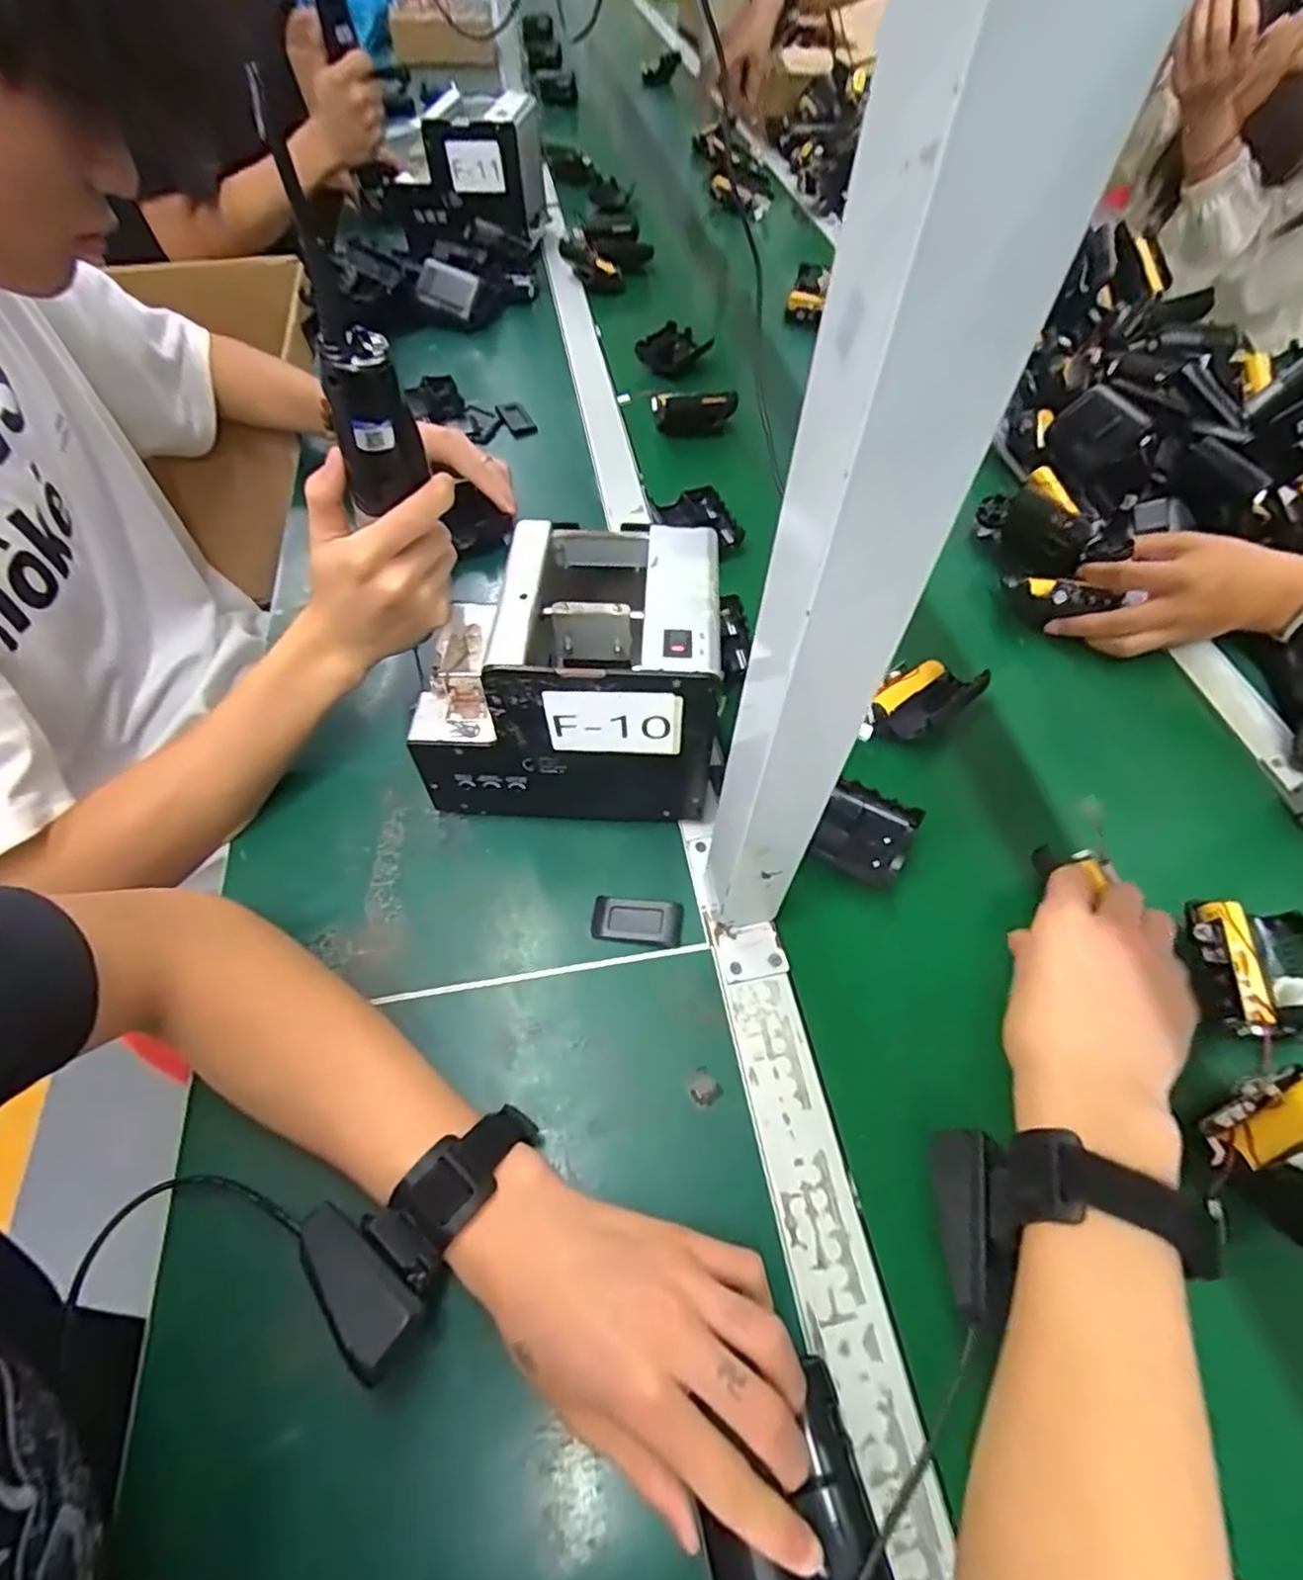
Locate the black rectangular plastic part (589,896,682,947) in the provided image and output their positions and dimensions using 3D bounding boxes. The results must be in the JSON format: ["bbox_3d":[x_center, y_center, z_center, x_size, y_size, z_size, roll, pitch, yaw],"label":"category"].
[{"bbox_3d":[-0.009,0.083,0.434,0.057,0.007,0.028,6,56,3],"label":"black rectangular plastic part"}]

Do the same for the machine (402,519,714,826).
[{"bbox_3d":[-0.052,-0.070,0.447,0.175,0.151,0.122,2,56,0],"label":"machine"}]

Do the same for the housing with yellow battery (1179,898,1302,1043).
[{"bbox_3d":[0.361,0.106,0.409,0.069,0.025,0.077,8,56,4],"label":"housing with yellow battery"}]

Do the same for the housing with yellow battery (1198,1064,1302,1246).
[{"bbox_3d":[0.338,0.183,0.352,0.082,0.033,0.065,-21,59,-14],"label":"housing with yellow battery"}]

